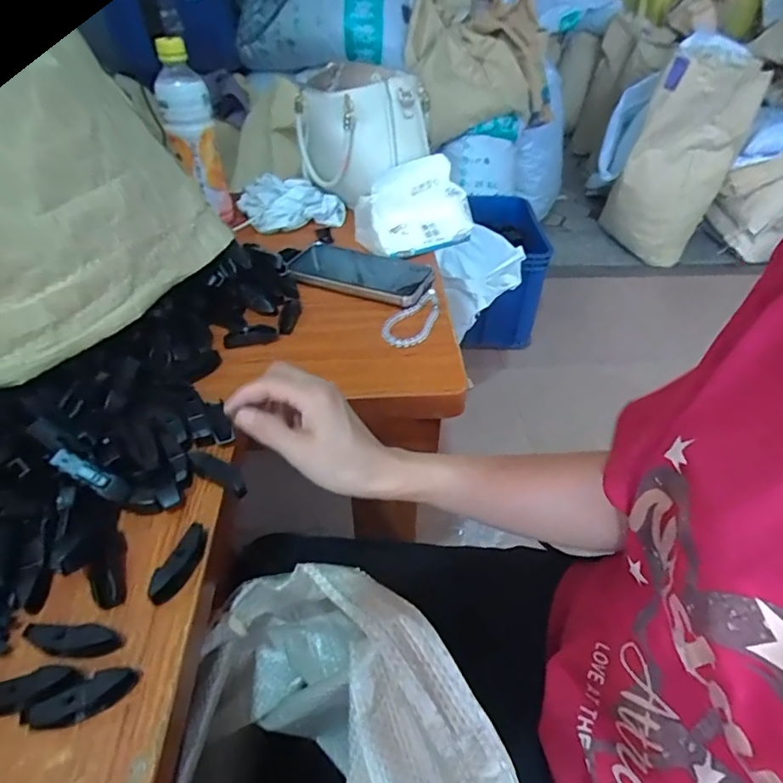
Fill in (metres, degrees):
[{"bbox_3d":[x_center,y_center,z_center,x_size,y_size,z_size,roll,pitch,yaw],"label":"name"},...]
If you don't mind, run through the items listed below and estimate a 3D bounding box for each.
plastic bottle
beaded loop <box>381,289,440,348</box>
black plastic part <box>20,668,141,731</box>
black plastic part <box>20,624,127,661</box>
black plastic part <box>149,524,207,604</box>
[{"bbox_3d":[-0.265,-0.341,0.676,0.064,0.216,0.064,-16,44,-17],"label":"plastic bottle"},{"bbox_3d":[0.024,-0.081,0.546,0.049,0.008,0.108,14,44,16],"label":"beaded loop"},{"bbox_3d":[-0.162,0.162,0.264,0.054,0.018,0.016,-12,43,-13],"label":"black plastic part"},{"bbox_3d":[-0.182,0.143,0.286,0.052,0.015,0.015,3,42,4],"label":"black plastic part"},{"bbox_3d":[-0.135,0.110,0.321,0.013,0.018,0.052,14,44,16],"label":"black plastic part"}]

